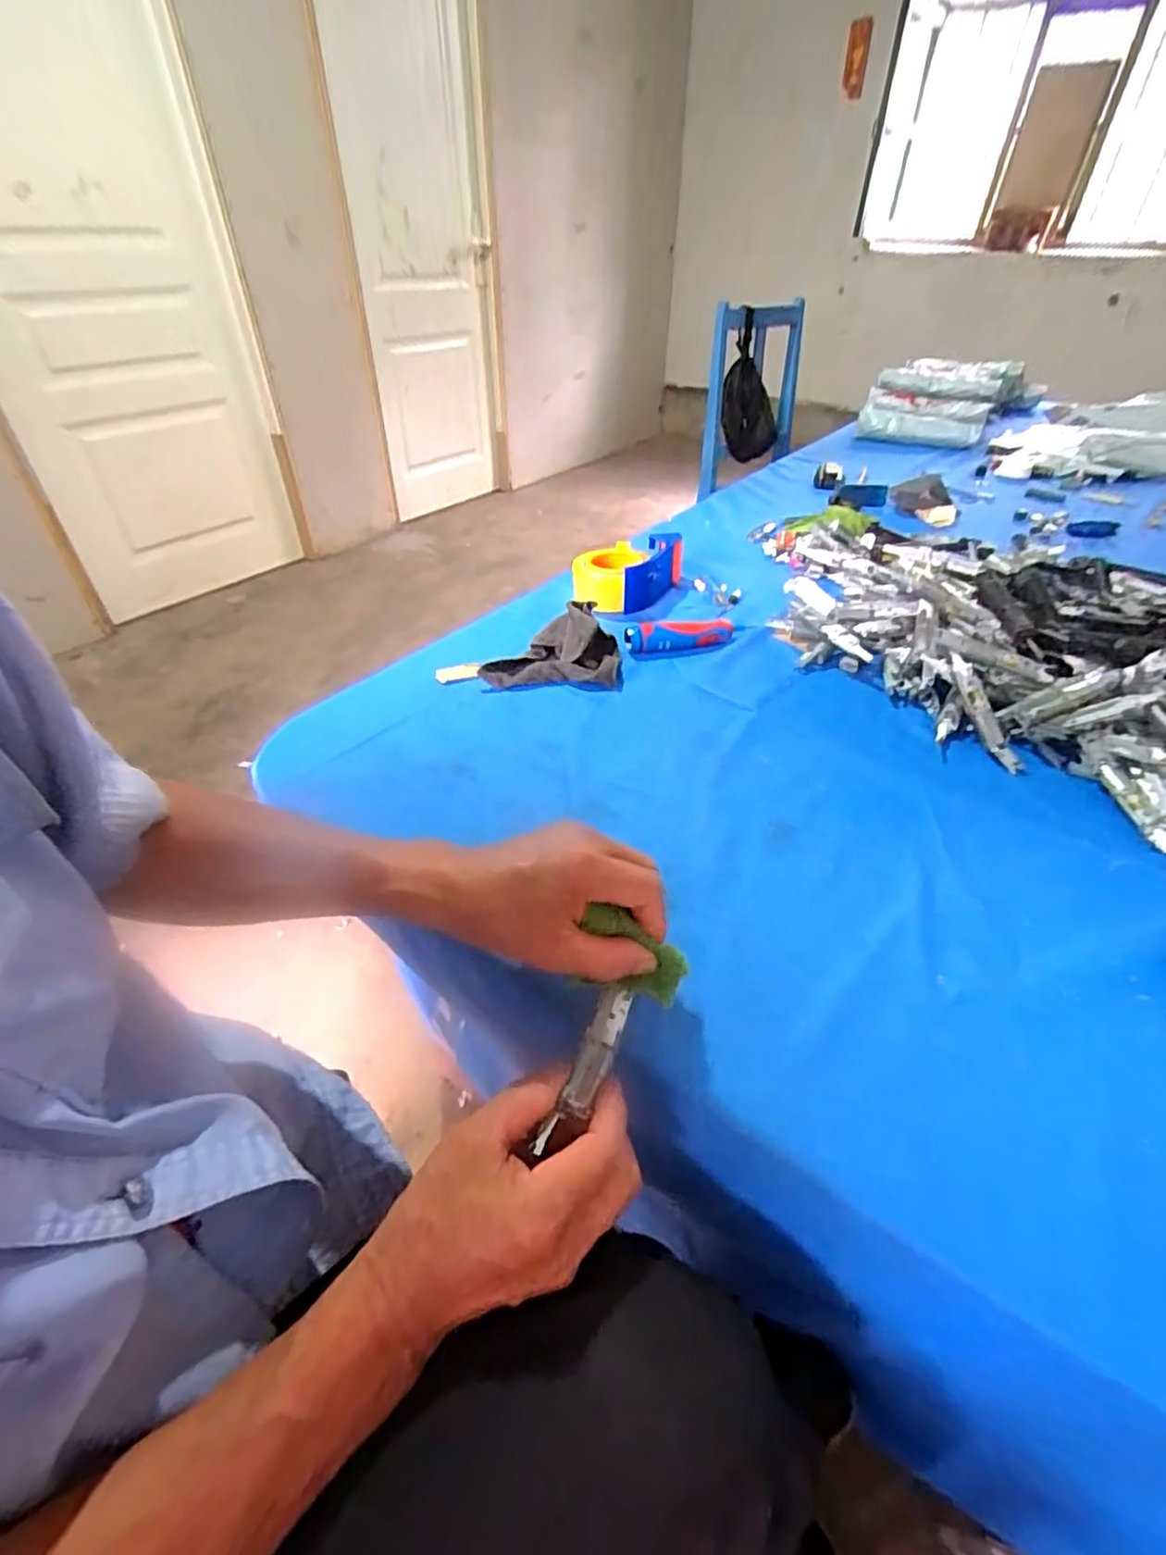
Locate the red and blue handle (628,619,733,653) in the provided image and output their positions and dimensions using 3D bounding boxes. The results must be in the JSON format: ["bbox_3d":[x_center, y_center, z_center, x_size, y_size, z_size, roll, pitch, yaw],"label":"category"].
[{"bbox_3d":[0.114,-0.165,0.738,0.124,0.025,0.033,-4,41,-6],"label":"red and blue handle"}]

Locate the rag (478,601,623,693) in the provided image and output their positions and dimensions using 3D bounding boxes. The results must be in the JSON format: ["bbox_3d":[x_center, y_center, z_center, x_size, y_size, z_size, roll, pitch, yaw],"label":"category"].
[{"bbox_3d":[-0.031,-0.143,0.690,0.146,0.058,0.093,2,40,1],"label":"rag"}]

